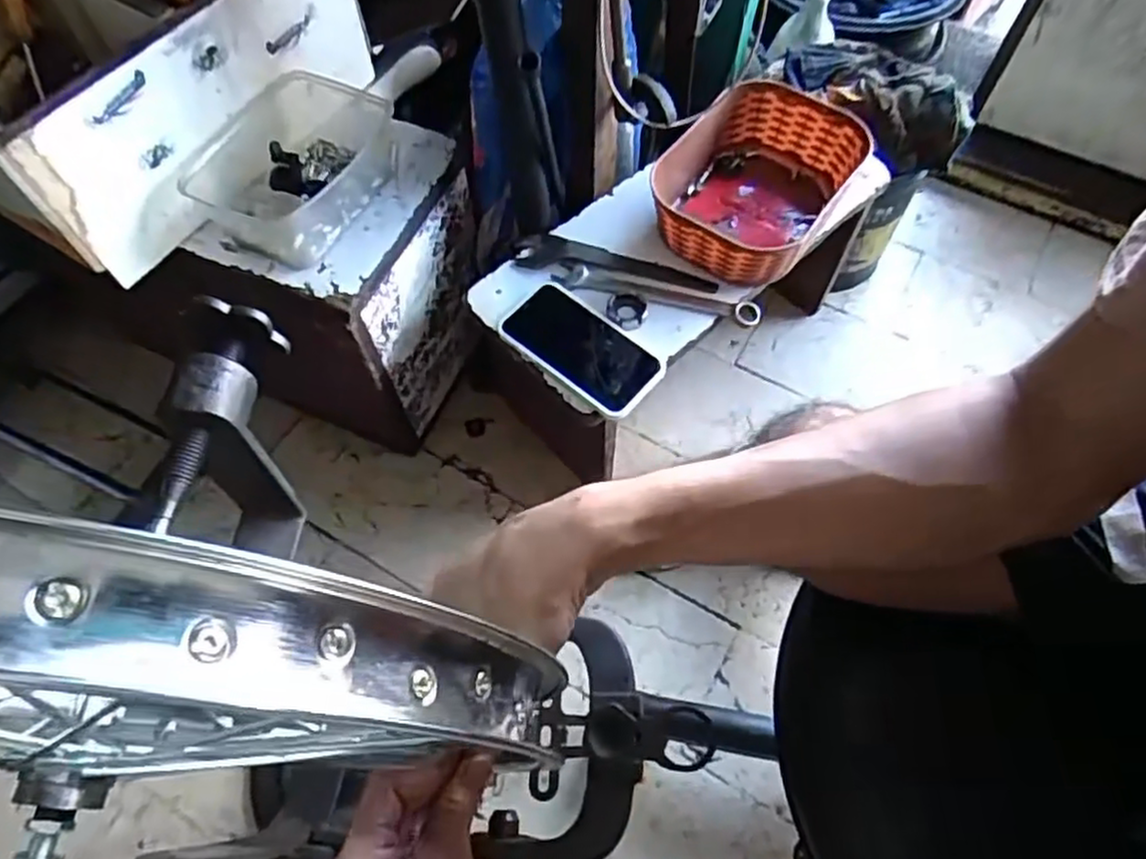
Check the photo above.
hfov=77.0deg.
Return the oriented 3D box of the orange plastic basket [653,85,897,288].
[{"bbox_3d":[0.193,-0.255,0.733,0.163,0.076,0.238,39,70,19],"label":"orange plastic basket"}]

